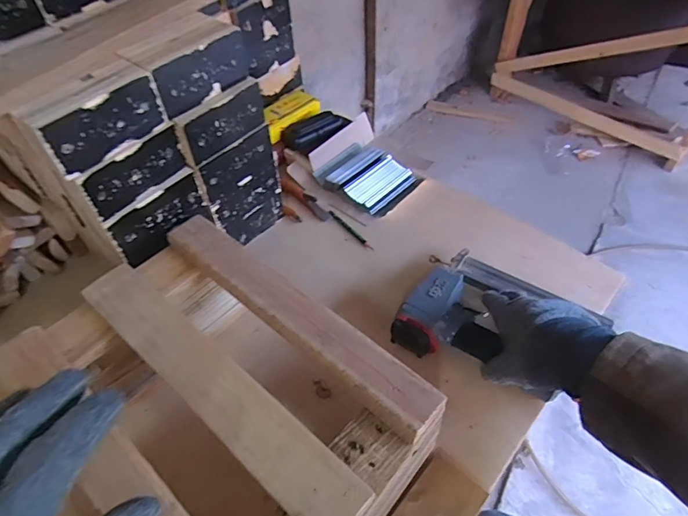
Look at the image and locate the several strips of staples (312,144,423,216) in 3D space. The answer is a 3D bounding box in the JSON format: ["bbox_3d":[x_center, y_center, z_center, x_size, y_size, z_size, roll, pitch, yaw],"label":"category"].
[{"bbox_3d":[0.042,-0.137,0.762,0.143,0.024,0.118,33,59,28],"label":"several strips of staples"}]

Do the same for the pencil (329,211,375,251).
[{"bbox_3d":[0.010,-0.044,0.705,0.008,0.004,0.106,-32,54,-22],"label":"pencil"}]

